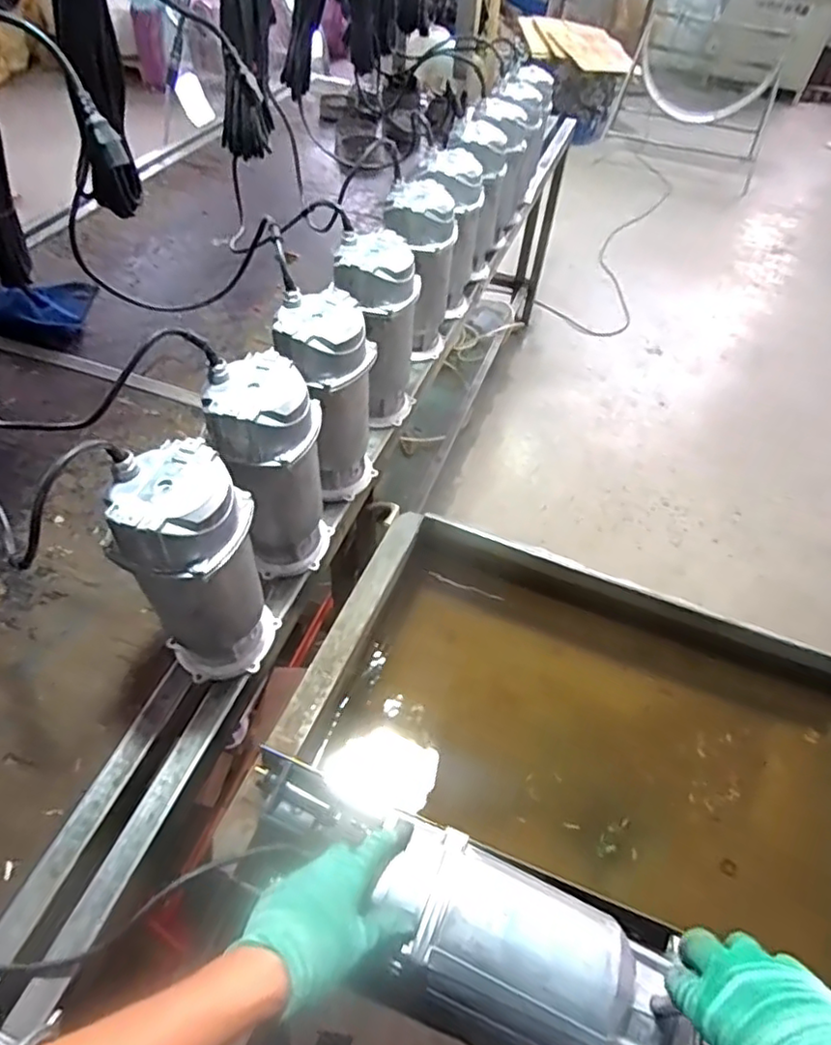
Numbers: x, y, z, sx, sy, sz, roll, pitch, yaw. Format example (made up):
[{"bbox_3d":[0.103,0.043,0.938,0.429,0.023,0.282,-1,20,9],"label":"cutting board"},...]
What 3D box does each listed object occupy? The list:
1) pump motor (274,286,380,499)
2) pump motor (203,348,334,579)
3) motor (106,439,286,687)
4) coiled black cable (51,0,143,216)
[{"bbox_3d":[-0.133,-0.165,0.894,0.112,0.293,0.127,26,54,17],"label":"pump motor"},{"bbox_3d":[-0.179,-0.050,0.800,0.126,0.301,0.133,-11,52,-13],"label":"pump motor"},{"bbox_3d":[-0.238,0.065,0.697,0.135,0.298,0.117,-20,55,-19],"label":"motor"},{"bbox_3d":[-0.369,-0.534,0.711,0.099,0.329,0.081,-16,53,-16],"label":"coiled black cable"}]

